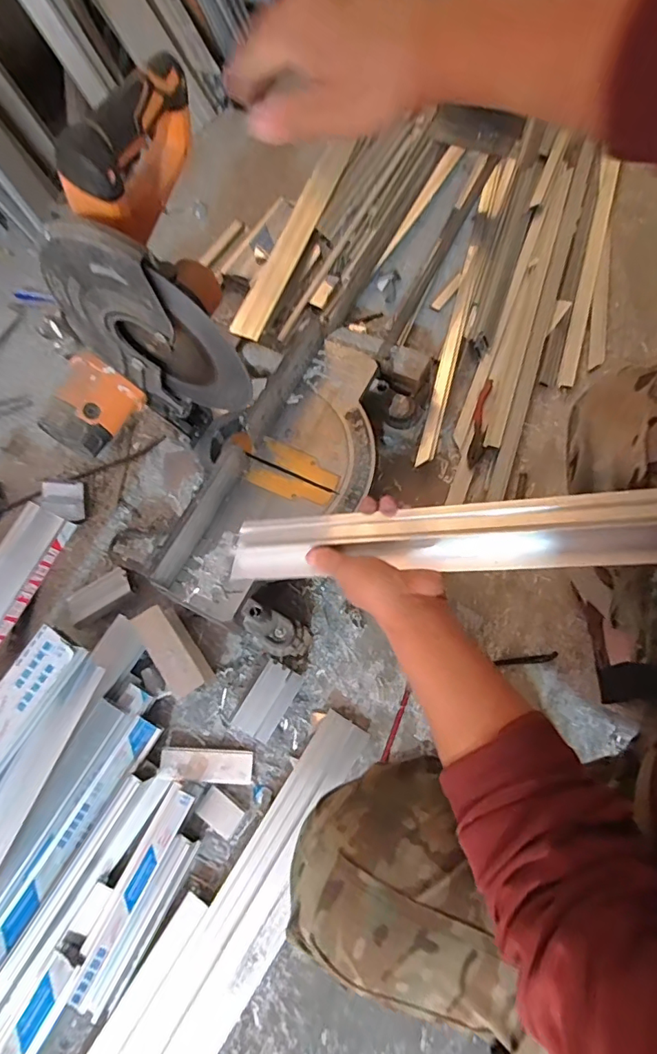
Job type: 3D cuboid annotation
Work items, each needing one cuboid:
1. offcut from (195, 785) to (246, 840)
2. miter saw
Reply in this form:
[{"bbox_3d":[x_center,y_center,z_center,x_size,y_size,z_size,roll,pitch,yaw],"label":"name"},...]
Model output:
[{"bbox_3d":[-0.156,0.412,0.723,0.062,0.009,0.044,32,76,17],"label":"offcut"},{"bbox_3d":[-0.159,-0.192,0.677,0.456,0.546,0.519,25,74,13],"label":"miter saw"}]

